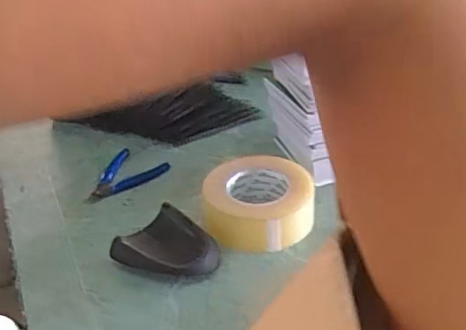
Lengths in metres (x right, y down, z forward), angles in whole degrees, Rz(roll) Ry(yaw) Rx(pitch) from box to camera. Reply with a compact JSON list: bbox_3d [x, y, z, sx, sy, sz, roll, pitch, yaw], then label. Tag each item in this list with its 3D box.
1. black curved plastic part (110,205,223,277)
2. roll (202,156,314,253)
[{"bbox_3d":[-0.069,0.097,0.630,0.104,0.033,0.091,24,43,34],"label":"black curved plastic part"},{"bbox_3d":[0.032,0.046,0.680,0.127,0.058,0.116,-3,35,2],"label":"roll"}]

